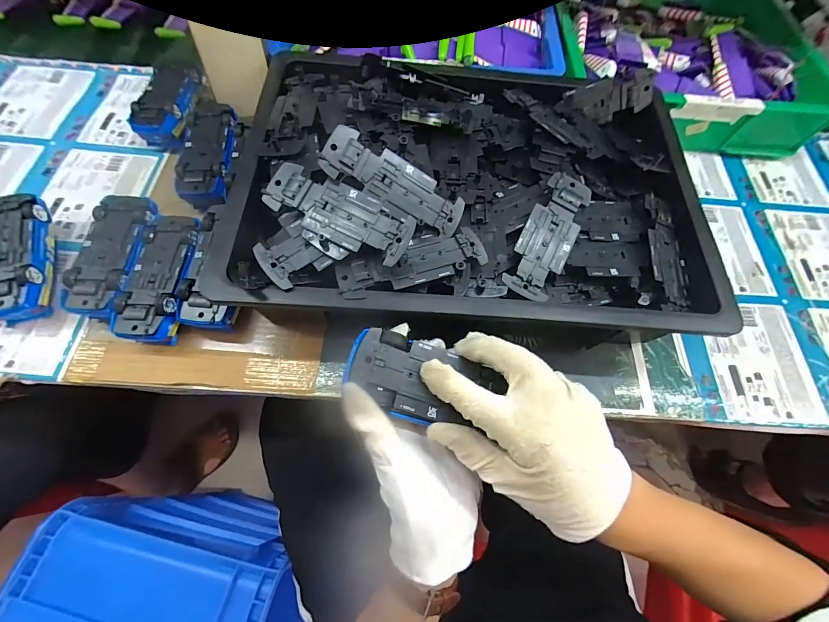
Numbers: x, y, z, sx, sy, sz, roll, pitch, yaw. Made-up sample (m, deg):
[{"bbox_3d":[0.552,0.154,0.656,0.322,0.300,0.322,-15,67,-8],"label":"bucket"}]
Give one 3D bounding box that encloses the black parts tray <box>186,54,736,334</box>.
[{"bbox_3d":[0.060,-0.138,0.345,0.446,0.070,0.309,2,65,-3],"label":"black parts tray"}]

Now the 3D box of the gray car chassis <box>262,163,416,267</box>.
[{"bbox_3d":[-0.063,-0.080,0.297,0.126,0.015,0.048,26,83,5],"label":"gray car chassis"}]

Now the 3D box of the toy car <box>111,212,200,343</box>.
[{"bbox_3d":[-0.249,-0.030,0.356,0.059,0.043,0.131,2,65,-3],"label":"toy car"}]

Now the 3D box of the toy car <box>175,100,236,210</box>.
[{"bbox_3d":[-0.240,-0.181,0.422,0.057,0.039,0.144,-2,65,-5],"label":"toy car"}]

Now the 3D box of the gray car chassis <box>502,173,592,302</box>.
[{"bbox_3d":[0.125,-0.071,0.328,0.047,0.008,0.127,26,78,8],"label":"gray car chassis"}]

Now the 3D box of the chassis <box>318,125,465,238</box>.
[{"bbox_3d":[-0.015,-0.108,0.304,0.127,0.016,0.040,27,64,-15],"label":"chassis"}]

